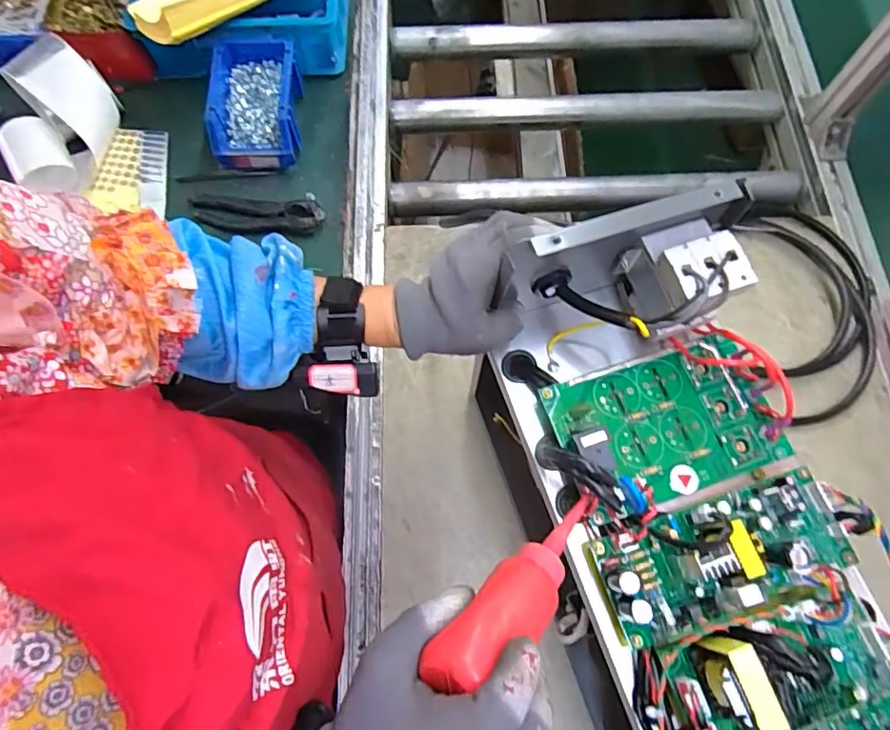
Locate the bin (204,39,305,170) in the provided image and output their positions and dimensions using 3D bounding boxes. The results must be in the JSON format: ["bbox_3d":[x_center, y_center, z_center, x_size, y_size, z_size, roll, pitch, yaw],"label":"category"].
[{"bbox_3d":[-0.246,-0.337,0.699,0.110,0.067,0.147,-5,70,-2],"label":"bin"}]

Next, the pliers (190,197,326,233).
[{"bbox_3d":[-0.237,-0.189,0.678,0.166,0.012,0.042,2,70,1],"label":"pliers"}]

